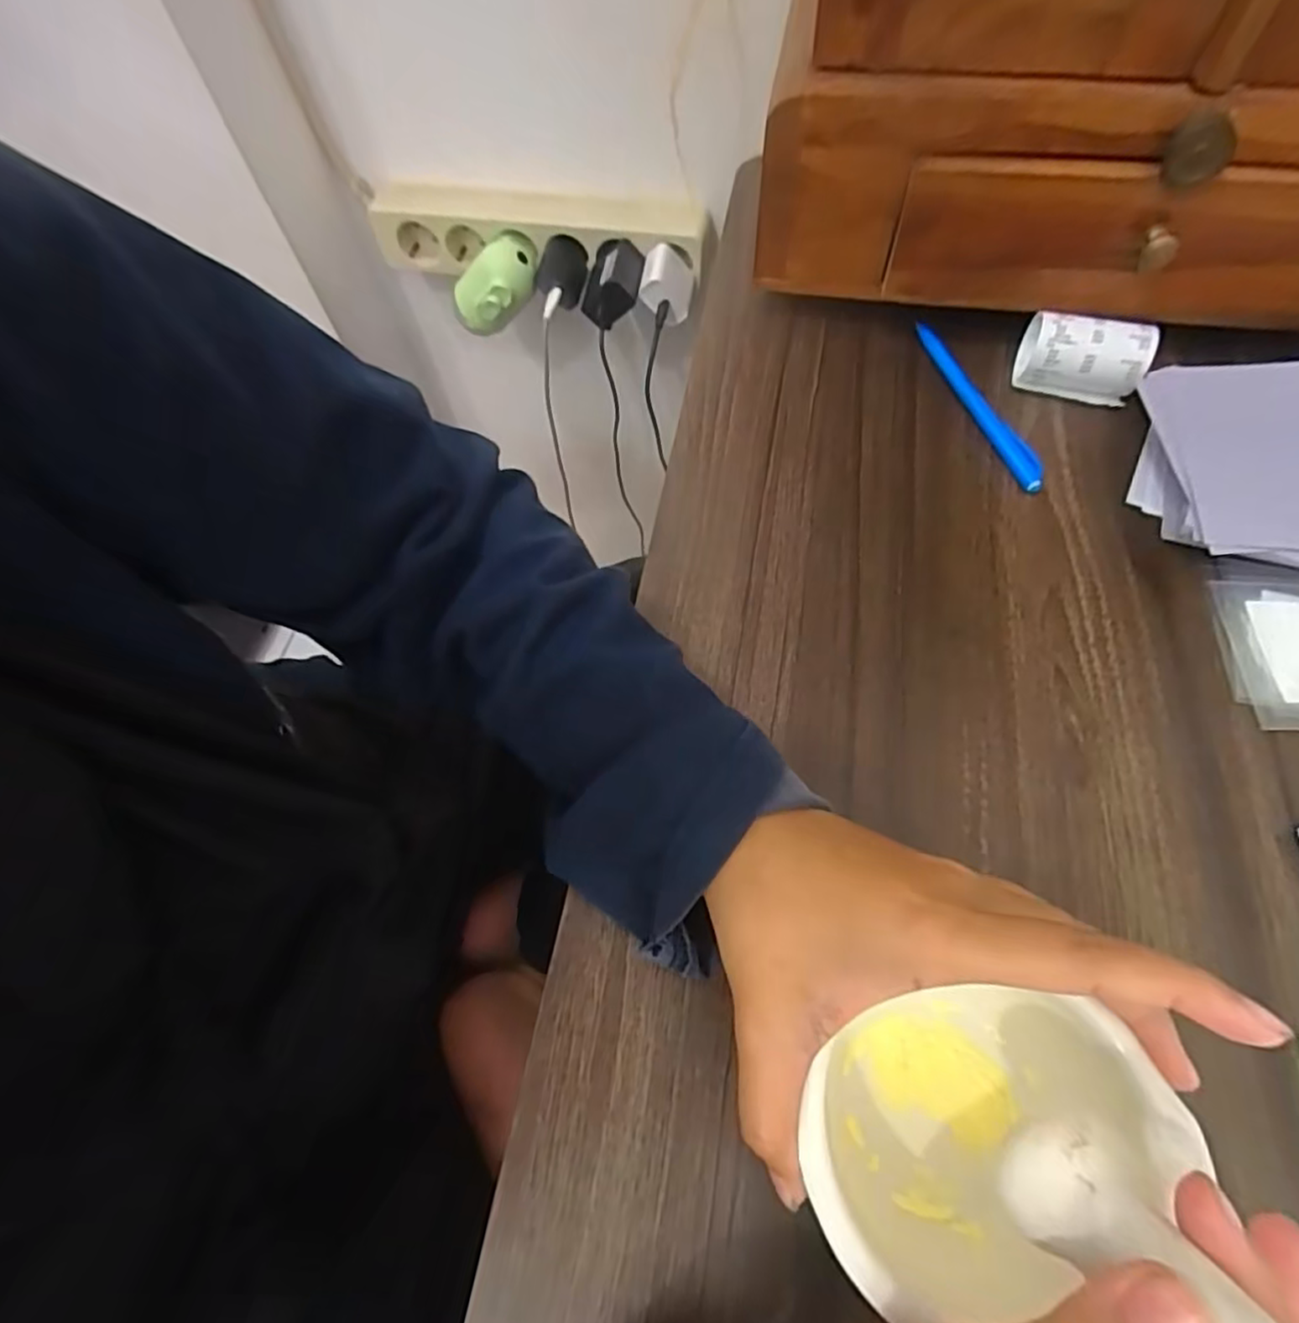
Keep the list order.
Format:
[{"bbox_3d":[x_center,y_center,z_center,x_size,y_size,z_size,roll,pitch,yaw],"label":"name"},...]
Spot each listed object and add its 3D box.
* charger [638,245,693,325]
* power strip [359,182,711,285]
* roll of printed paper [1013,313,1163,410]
[{"bbox_3d":[0.014,-0.313,0.548,0.040,0.032,0.053,4,62,6],"label":"charger"},{"bbox_3d":[-0.101,-0.376,0.578,0.297,0.061,0.047,9,63,9],"label":"power strip"},{"bbox_3d":[0.235,-0.165,0.360,0.060,0.036,0.028,19,65,13],"label":"roll of printed paper"}]

